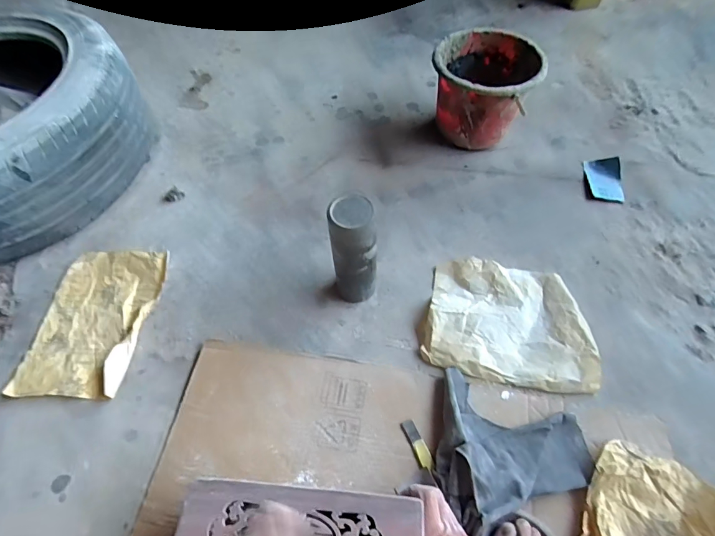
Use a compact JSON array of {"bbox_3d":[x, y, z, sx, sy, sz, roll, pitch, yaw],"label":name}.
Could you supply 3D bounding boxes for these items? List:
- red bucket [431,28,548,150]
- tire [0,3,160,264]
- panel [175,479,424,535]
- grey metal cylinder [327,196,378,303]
[{"bbox_3d":[0.264,-0.380,0.863,0.202,0.172,0.202,0,60,0],"label":"red bucket"},{"bbox_3d":[-0.754,-0.298,0.811,0.572,0.205,0.547,35,66,19],"label":"tire"},{"bbox_3d":[-0.061,0.281,0.411,0.256,0.013,0.093,2,60,3],"label":"panel"},{"bbox_3d":[-0.004,-0.020,0.628,0.071,0.208,0.075,0,60,0],"label":"grey metal cylinder"}]

